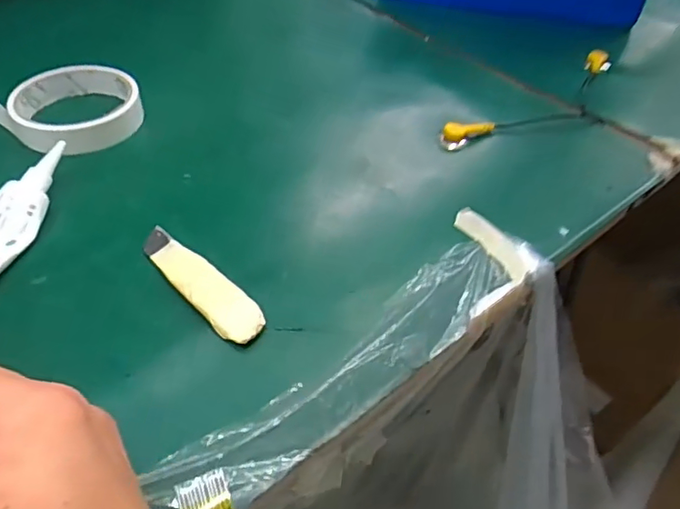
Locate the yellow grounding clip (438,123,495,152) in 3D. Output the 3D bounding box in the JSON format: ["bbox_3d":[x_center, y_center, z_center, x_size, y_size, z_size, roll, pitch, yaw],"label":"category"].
[{"bbox_3d":[0.096,-0.089,0.422,0.040,0.026,0.014,-15,50,-19],"label":"yellow grounding clip"}]

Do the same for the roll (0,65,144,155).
[{"bbox_3d":[-0.222,-0.122,0.422,0.141,0.027,0.089,32,52,23],"label":"roll"}]

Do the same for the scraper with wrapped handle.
[{"bbox_3d":[-0.077,0.014,0.300,0.023,0.008,0.098,-32,57,-31],"label":"scraper with wrapped handle"}]

